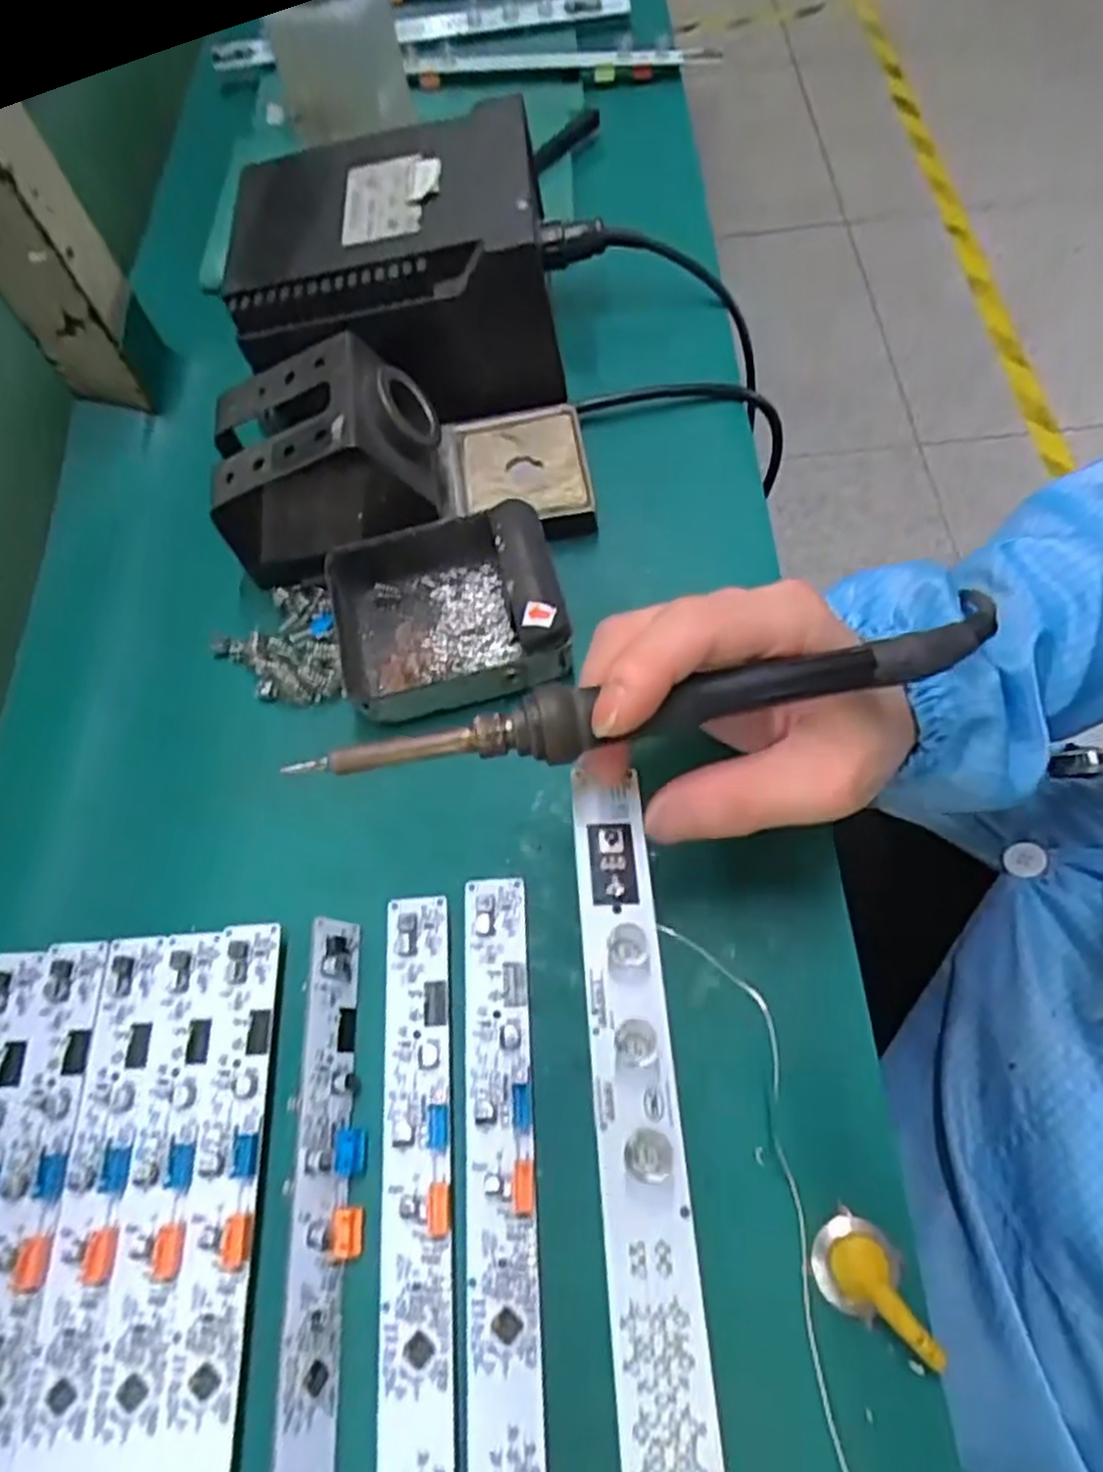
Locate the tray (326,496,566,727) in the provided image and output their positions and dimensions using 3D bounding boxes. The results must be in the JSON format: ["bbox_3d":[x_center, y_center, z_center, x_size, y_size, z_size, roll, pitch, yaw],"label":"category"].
[{"bbox_3d":[-0.046,-0.054,0.331,0.095,0.038,0.086,-13,65,-2],"label":"tray"}]

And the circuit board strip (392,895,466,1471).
[{"bbox_3d":[-0.036,0.188,0.222,0.022,0.005,0.285,-5,65,1],"label":"circuit board strip"}]

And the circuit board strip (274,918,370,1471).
[{"bbox_3d":[-0.067,0.198,0.223,0.019,0.016,0.284,-4,65,2],"label":"circuit board strip"}]

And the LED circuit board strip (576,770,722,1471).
[{"bbox_3d":[0.024,0.130,0.175,0.022,0.006,0.267,-4,58,2],"label":"LED circuit board strip"}]

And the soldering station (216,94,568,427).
[{"bbox_3d":[-0.073,-0.215,0.372,0.140,0.081,0.129,-8,65,0],"label":"soldering station"}]

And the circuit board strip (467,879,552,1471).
[{"bbox_3d":[-0.012,0.182,0.222,0.021,0.004,0.285,-4,65,2],"label":"circuit board strip"}]

